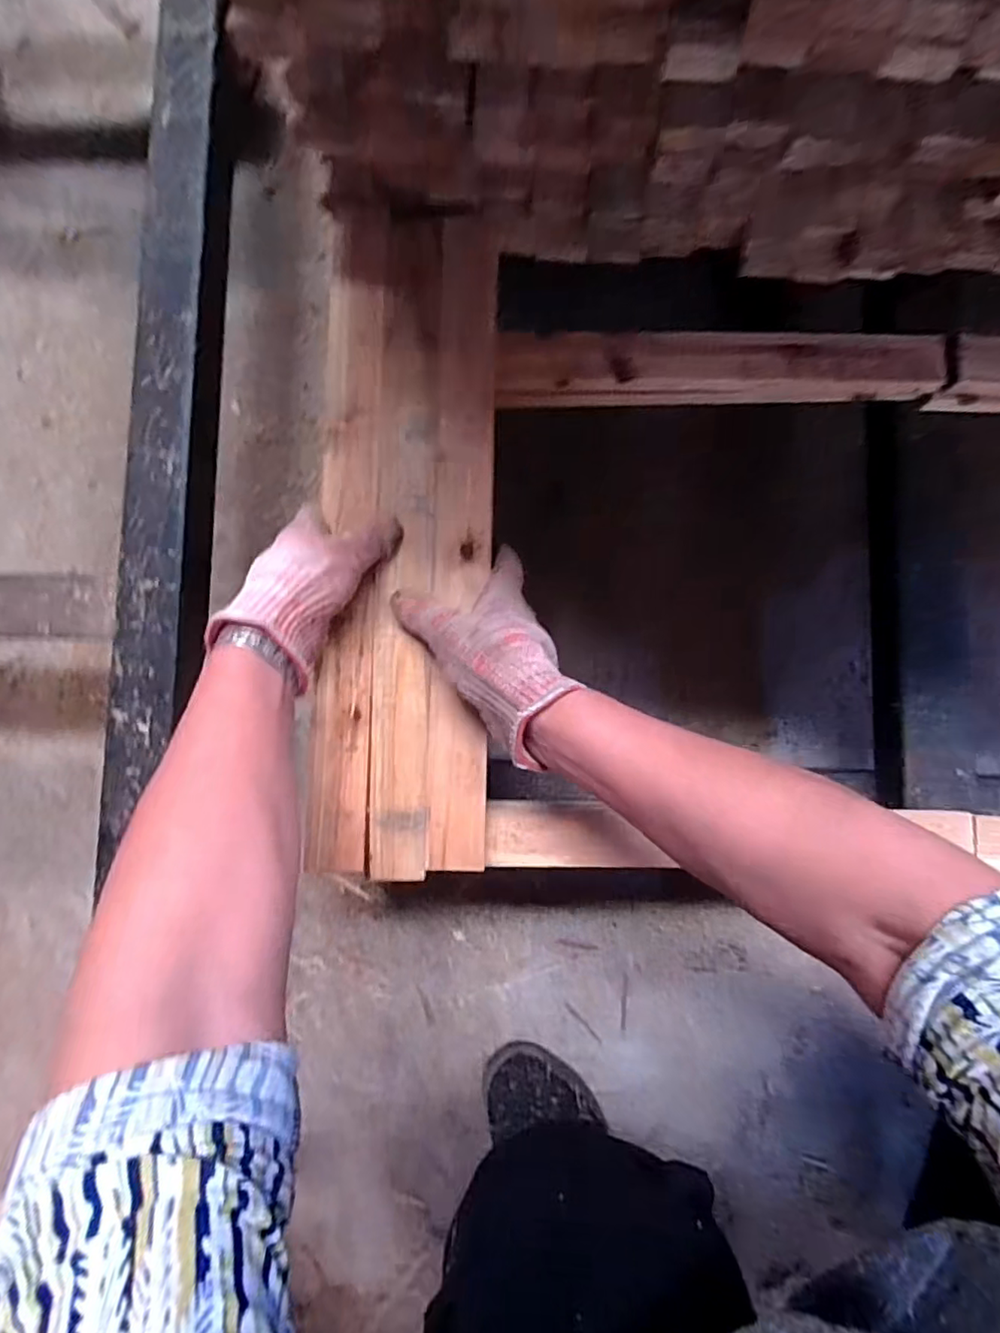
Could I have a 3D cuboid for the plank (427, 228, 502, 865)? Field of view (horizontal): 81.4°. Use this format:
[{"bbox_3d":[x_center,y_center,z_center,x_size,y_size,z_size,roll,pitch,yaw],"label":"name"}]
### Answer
[{"bbox_3d":[-0.026,-0.102,0.426,0.042,0.017,0.480,1,84,-1],"label":"plank"}]

